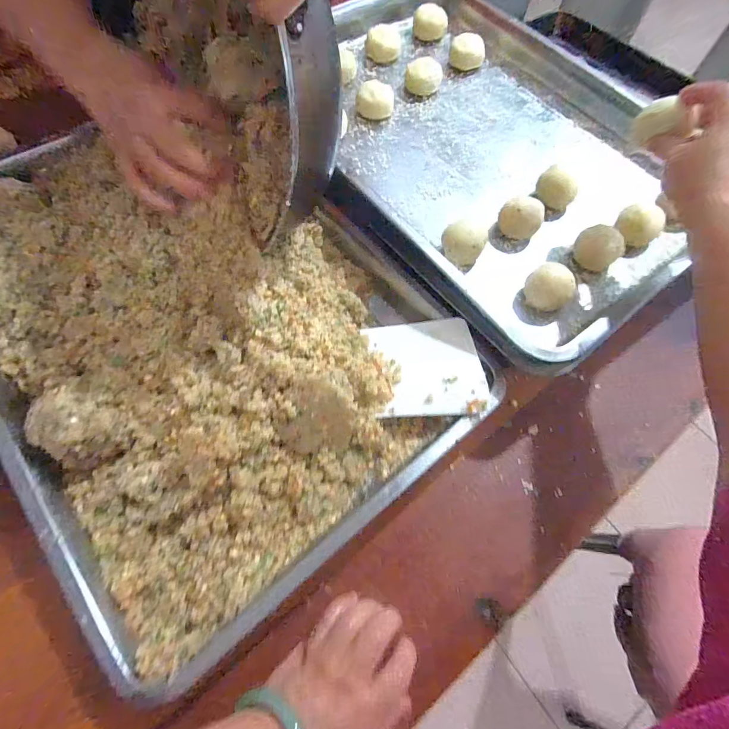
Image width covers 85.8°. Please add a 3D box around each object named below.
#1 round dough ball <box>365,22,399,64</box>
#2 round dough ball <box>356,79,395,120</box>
[{"bbox_3d":[0.027,-0.472,0.580,0.049,0.028,0.064,6,67,1],"label":"round dough ball"},{"bbox_3d":[0.015,-0.359,0.532,0.049,0.034,0.040,6,64,0],"label":"round dough ball"}]

